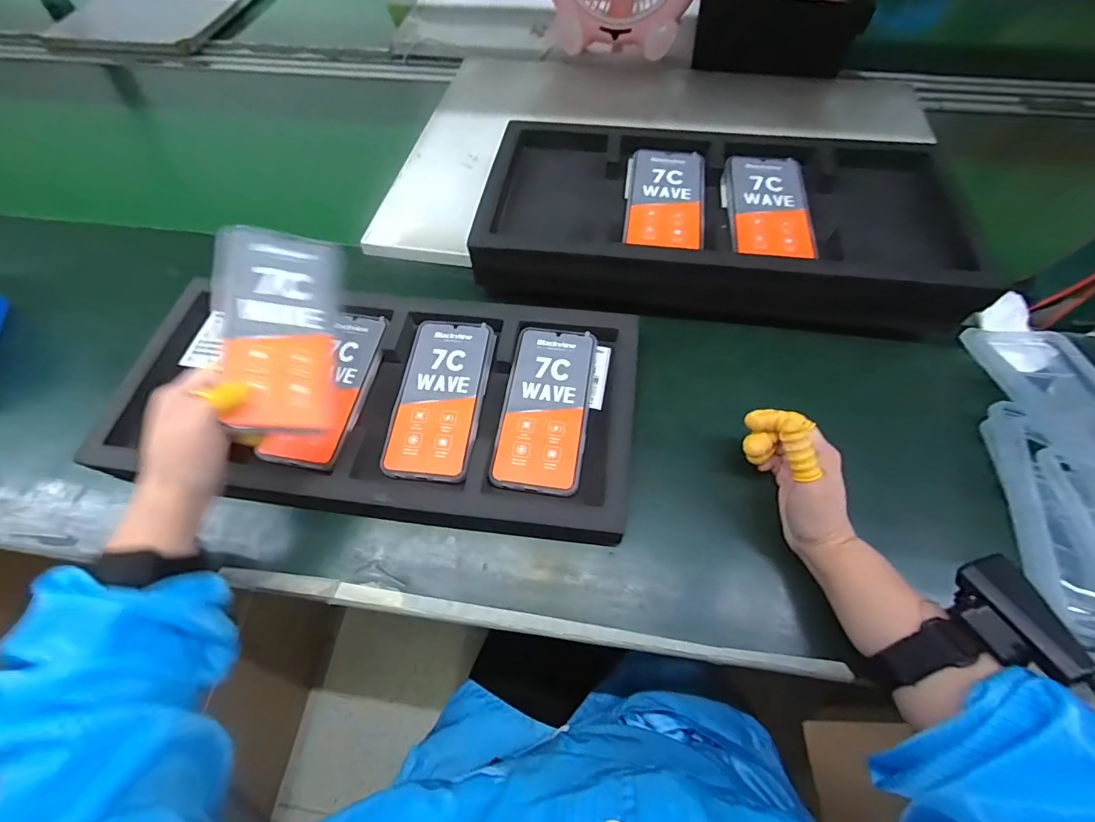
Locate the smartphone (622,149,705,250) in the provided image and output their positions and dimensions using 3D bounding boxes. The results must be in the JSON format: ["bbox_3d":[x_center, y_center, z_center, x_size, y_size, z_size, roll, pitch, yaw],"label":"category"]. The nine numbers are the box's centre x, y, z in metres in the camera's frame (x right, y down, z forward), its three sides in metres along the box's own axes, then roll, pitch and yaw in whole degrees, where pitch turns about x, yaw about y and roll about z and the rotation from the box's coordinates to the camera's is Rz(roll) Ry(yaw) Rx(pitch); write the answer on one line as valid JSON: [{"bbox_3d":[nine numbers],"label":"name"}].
[{"bbox_3d":[0.126,-0.226,0.488,0.077,0.007,0.155,9,61,4],"label":"smartphone"}]

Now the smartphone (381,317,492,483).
[{"bbox_3d":[-0.101,-0.015,0.443,0.080,0.015,0.164,6,60,3],"label":"smartphone"}]

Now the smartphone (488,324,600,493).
[{"bbox_3d":[0.000,-0.007,0.430,0.078,0.010,0.163,8,61,4],"label":"smartphone"}]

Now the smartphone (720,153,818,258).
[{"bbox_3d":[0.227,-0.213,0.479,0.080,0.006,0.159,9,61,4],"label":"smartphone"}]

